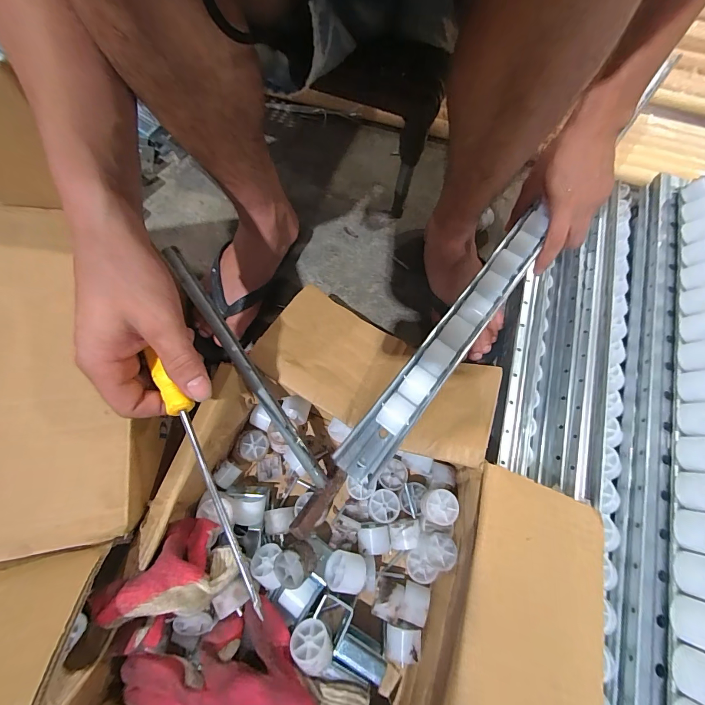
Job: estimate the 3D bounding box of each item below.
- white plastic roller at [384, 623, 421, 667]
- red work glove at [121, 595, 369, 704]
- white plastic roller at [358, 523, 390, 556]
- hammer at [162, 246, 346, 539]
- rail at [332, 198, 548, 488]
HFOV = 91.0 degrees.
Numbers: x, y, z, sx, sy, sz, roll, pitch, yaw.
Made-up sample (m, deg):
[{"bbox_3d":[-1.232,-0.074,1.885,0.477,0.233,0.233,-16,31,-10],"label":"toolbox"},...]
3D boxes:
[{"bbox_3d":[0.049,0.289,0.346,0.032,0.034,0.029,9,69,3],"label":"white plastic roller"},{"bbox_3d":[-0.087,0.288,0.299,0.209,0.042,0.108,19,70,6],"label":"red work glove"},{"bbox_3d":[0.023,0.206,0.385,0.034,0.027,0.029,-2,69,-2],"label":"white plastic roller"},{"bbox_3d":[-0.102,0.037,0.357,0.065,0.069,0.300,-30,101,-11],"label":"hammer"},{"bbox_3d":[0.108,-0.019,0.366,0.045,0.036,0.352,37,76,12],"label":"rail"}]

